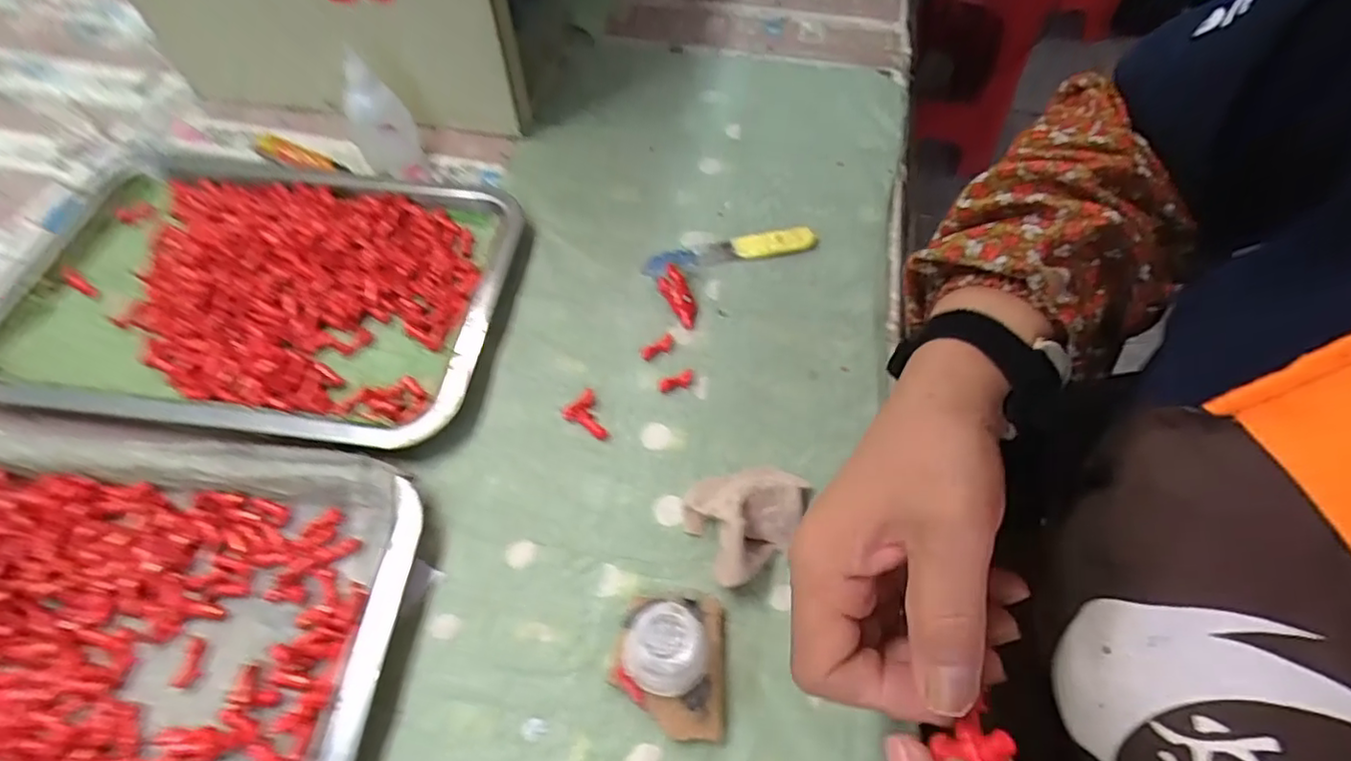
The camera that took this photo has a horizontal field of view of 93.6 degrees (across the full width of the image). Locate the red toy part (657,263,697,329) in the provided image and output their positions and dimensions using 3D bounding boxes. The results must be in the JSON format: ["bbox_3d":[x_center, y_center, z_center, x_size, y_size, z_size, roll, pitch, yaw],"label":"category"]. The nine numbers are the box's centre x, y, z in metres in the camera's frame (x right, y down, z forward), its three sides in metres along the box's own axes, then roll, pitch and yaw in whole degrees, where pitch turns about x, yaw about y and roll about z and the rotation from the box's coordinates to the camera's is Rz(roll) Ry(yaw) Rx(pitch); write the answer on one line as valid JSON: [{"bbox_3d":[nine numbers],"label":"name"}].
[{"bbox_3d":[0.002,-0.055,0.412,0.015,0.014,0.042,-23,84,-15],"label":"red toy part"}]

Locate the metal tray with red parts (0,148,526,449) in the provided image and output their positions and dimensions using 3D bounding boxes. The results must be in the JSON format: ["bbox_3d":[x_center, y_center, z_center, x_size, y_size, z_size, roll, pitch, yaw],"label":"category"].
[{"bbox_3d":[-0.273,-0.064,0.412,0.315,0.023,0.207,7,58,3],"label":"metal tray with red parts"}]

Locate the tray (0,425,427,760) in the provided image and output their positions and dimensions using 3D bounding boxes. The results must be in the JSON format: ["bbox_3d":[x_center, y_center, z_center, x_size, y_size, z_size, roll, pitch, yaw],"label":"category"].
[{"bbox_3d":[-0.287,0.127,0.294,0.301,0.023,0.212,5,58,2],"label":"tray"}]

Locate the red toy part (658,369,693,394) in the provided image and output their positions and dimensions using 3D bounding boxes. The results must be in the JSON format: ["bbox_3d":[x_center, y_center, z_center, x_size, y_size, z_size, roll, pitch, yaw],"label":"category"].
[{"bbox_3d":[0.001,0.000,0.394,0.023,0.004,0.011,-16,59,-12],"label":"red toy part"}]

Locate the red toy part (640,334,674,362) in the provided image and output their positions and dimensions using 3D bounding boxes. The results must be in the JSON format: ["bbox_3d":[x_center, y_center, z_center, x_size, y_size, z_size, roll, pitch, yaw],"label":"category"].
[{"bbox_3d":[-0.012,-0.021,0.401,0.023,0.005,0.012,-28,63,-18],"label":"red toy part"}]

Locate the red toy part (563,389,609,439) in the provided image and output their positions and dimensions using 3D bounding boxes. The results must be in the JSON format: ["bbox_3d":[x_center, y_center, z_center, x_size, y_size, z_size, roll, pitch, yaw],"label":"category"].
[{"bbox_3d":[-0.055,0.022,0.380,0.022,0.004,0.034,-17,60,-12],"label":"red toy part"}]

